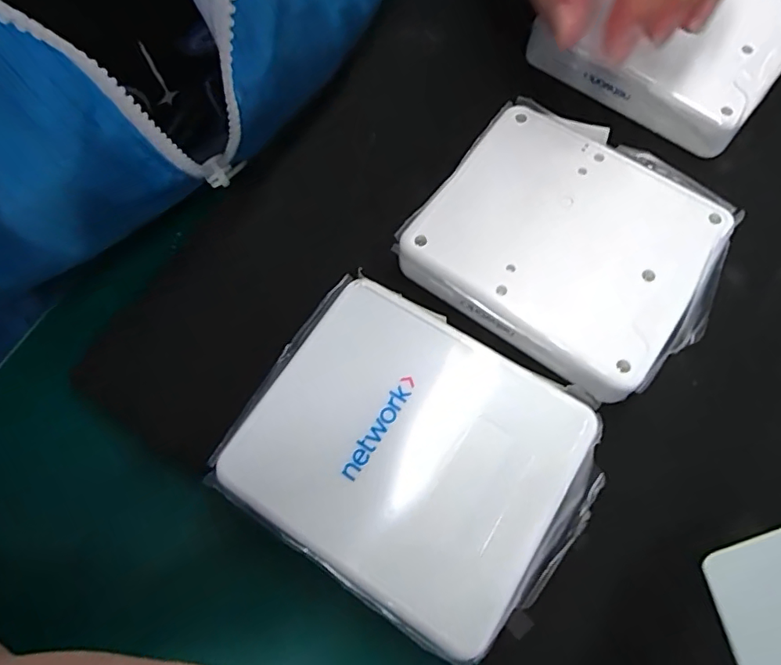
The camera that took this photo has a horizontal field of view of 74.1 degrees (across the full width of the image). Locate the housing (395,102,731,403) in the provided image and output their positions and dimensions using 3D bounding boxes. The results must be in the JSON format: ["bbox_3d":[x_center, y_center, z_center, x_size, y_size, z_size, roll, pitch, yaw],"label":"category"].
[{"bbox_3d":[0.062,-0.033,0.190,0.092,0.015,0.088,35,74,14],"label":"housing"}]

